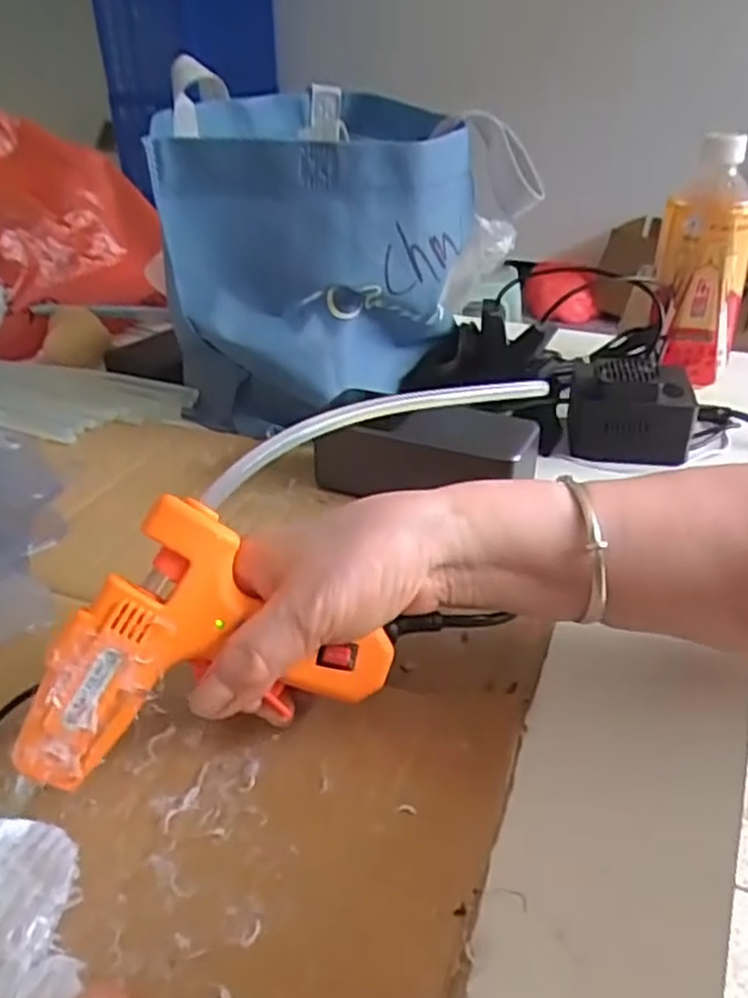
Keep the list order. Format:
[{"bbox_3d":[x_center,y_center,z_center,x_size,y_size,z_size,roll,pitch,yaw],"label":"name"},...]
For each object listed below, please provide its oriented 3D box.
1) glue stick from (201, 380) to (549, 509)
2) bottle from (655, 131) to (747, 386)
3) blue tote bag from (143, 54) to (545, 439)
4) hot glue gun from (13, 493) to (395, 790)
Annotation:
[{"bbox_3d":[0.012,-0.039,0.352,0.189,0.033,0.006,-21,56,-27],"label":"glue stick"},{"bbox_3d":[0.242,-0.172,0.572,0.068,0.161,0.057,16,36,20],"label":"bottle"},{"bbox_3d":[-0.018,-0.176,0.568,0.239,0.200,0.216,3,32,4],"label":"blue tote bag"},{"bbox_3d":[-0.069,0.046,0.302,0.135,0.091,0.030,-11,-1,-15],"label":"hot glue gun"}]

